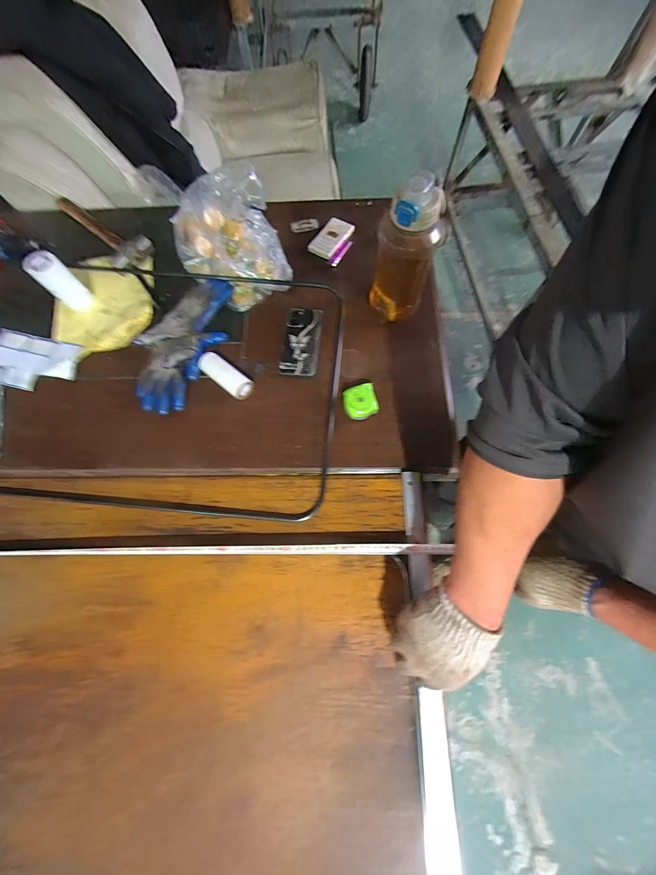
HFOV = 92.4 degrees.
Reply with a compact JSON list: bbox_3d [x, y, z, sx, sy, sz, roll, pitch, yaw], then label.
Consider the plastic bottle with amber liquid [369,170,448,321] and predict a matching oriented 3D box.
[{"bbox_3d":[0.128,-0.298,0.536,0.099,0.238,0.083,15,72,6],"label":"plastic bottle with amber liquid"}]

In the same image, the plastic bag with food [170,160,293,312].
[{"bbox_3d":[-0.210,-0.410,0.657,0.210,0.098,0.254,-18,72,-5],"label":"plastic bag with food"}]

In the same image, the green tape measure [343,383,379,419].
[{"bbox_3d":[0.058,-0.061,0.570,0.059,0.037,0.058,-15,72,-4],"label":"green tape measure"}]

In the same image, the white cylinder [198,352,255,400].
[{"bbox_3d":[-0.192,-0.116,0.592,0.112,0.034,0.042,36,76,12],"label":"white cylinder"}]

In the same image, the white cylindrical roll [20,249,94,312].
[{"bbox_3d":[-0.548,-0.317,0.644,0.052,0.097,0.059,41,77,13],"label":"white cylindrical roll"}]

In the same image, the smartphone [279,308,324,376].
[{"bbox_3d":[-0.052,-0.192,0.628,0.070,0.007,0.150,5,72,3],"label":"smartphone"}]

